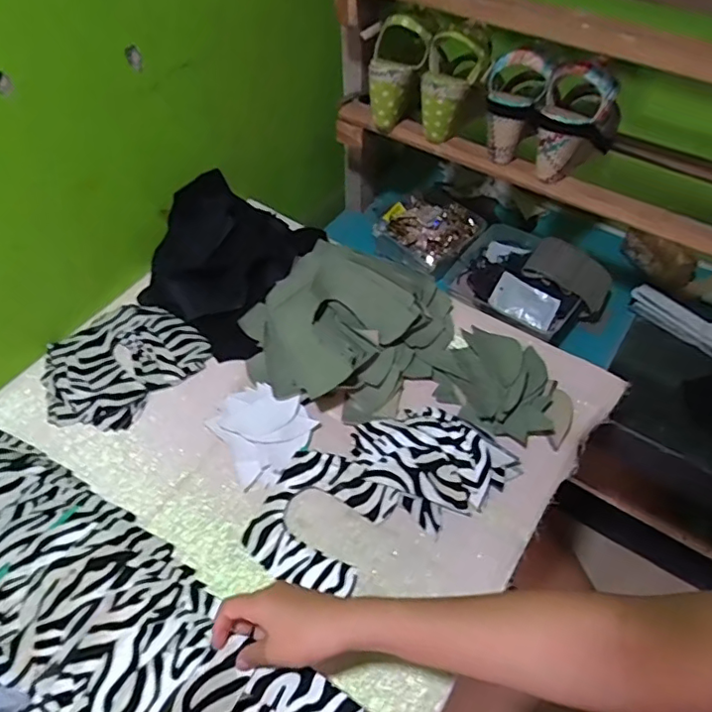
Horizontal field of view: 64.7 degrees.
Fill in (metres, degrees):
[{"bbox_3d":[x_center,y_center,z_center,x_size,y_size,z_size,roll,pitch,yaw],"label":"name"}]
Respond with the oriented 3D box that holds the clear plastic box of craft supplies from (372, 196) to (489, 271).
[{"bbox_3d":[0.122,-0.226,0.977,0.155,0.033,0.131,34,59,23],"label":"clear plastic box of craft supplies"}]

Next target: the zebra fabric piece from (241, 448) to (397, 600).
[{"bbox_3d":[-0.037,0.169,0.585,0.121,0.008,0.134,24,61,15],"label":"zebra fabric piece"}]

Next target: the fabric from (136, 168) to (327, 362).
[{"bbox_3d":[-0.177,-0.133,0.766,0.204,0.069,0.247,19,55,14],"label":"fabric"}]

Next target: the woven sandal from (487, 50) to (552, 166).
[{"bbox_3d":[0.208,-0.340,0.743,0.077,0.127,0.114,13,53,9],"label":"woven sandal"}]

